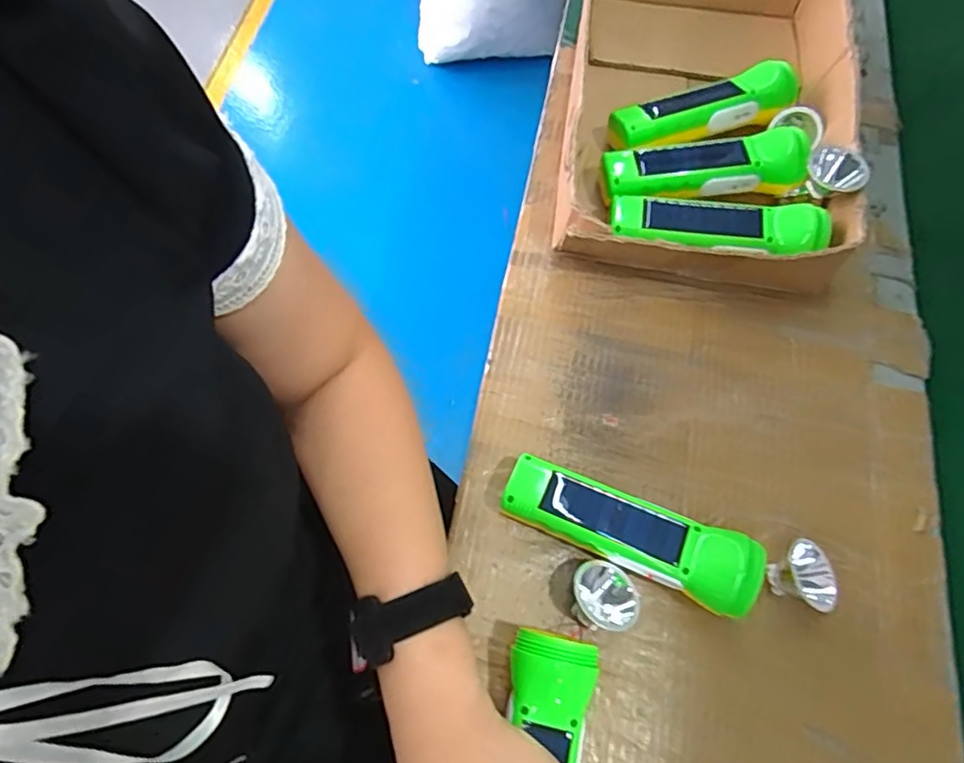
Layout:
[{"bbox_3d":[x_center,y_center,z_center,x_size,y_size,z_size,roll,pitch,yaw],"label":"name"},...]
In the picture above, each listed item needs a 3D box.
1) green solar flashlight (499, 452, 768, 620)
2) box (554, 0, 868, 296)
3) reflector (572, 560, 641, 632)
[{"bbox_3d":[0.095,0.099,0.389,0.165,0.042,0.045,25,68,9],"label":"green solar flashlight"},{"bbox_3d":[0.201,-0.255,0.529,0.243,0.081,0.376,8,66,1],"label":"box"},{"bbox_3d":[0.078,0.138,0.380,0.040,0.030,0.040,1,66,-2],"label":"reflector"}]

